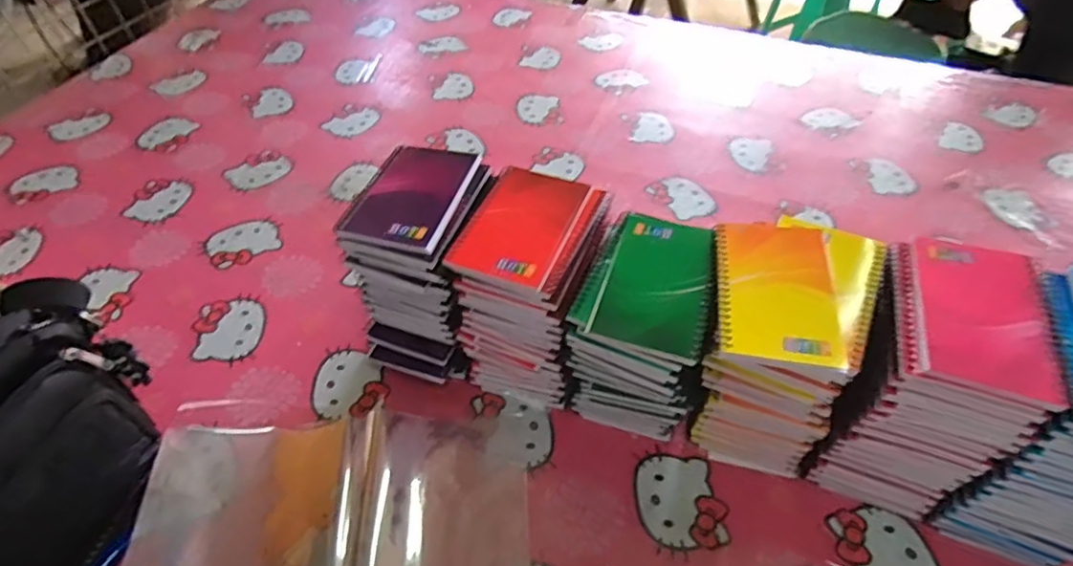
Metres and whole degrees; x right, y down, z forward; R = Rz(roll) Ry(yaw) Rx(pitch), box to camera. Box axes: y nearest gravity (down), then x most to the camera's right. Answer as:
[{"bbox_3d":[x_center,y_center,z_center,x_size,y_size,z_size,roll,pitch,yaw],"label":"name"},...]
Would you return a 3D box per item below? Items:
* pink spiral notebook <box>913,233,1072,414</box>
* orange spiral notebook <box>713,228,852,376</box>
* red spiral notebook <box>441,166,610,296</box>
[{"bbox_3d":[0.307,0.021,0.412,0.084,0.013,0.129,16,50,14],"label":"pink spiral notebook"},{"bbox_3d":[0.172,0.004,0.433,0.082,0.010,0.126,6,48,5],"label":"orange spiral notebook"},{"bbox_3d":[-0.006,-0.048,0.499,0.095,0.014,0.127,17,50,14],"label":"red spiral notebook"}]

